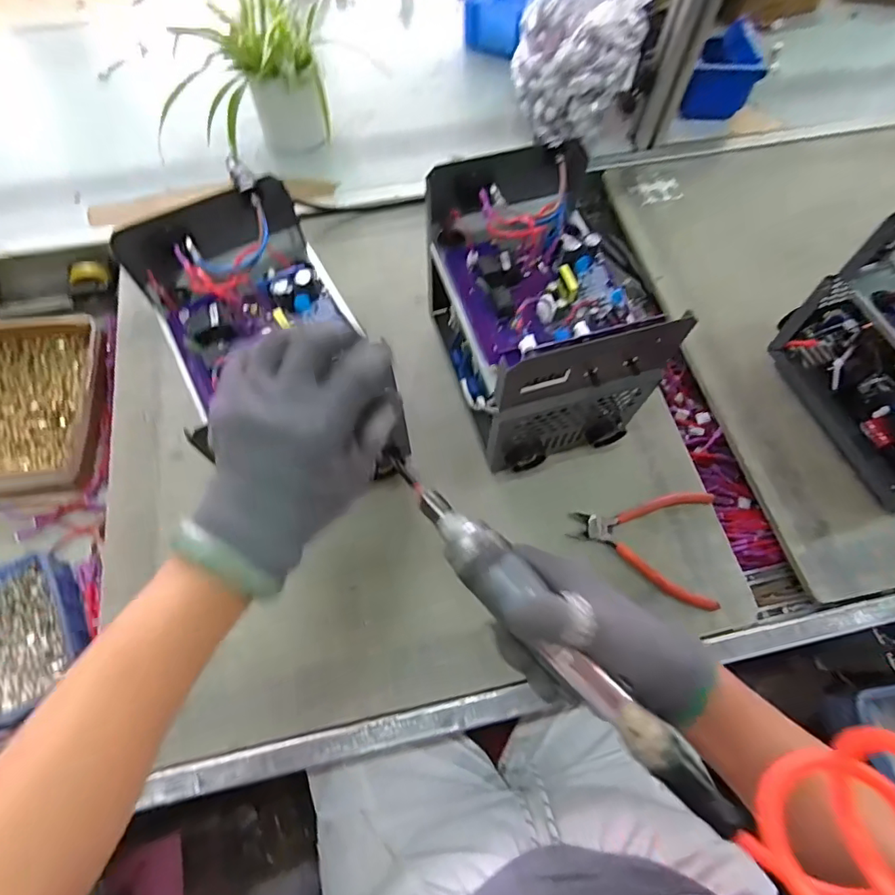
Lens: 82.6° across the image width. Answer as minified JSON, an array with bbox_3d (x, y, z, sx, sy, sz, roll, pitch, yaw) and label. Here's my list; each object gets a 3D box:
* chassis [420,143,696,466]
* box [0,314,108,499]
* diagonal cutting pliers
[{"bbox_3d":[0.083,-0.122,0.477,0.147,0.168,0.226,-17,67,-8],"label":"chassis"},{"bbox_3d":[-0.519,-0.055,0.611,0.204,0.040,0.235,-2,66,-2],"label":"box"},{"bbox_3d":[0.189,0.085,0.489,0.135,0.011,0.108,11,66,4],"label":"diagonal cutting pliers"}]

